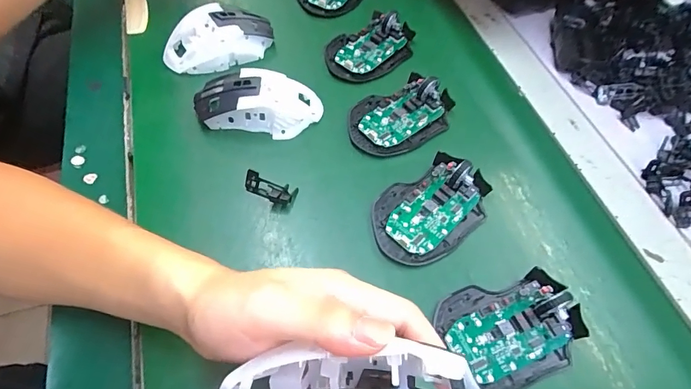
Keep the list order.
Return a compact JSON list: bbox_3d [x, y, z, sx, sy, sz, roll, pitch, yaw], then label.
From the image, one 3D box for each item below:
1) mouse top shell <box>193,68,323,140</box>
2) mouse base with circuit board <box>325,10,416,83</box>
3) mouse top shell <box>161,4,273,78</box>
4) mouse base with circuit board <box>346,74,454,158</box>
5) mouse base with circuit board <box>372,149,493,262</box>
[{"bbox_3d":[-0.081,-0.087,0.381,0.113,0.036,0.055,0,57,-5],"label":"mouse top shell"},{"bbox_3d":[0.027,-0.166,0.447,0.077,0.026,0.104,32,60,16],"label":"mouse base with circuit board"},{"bbox_3d":[-0.131,-0.163,0.428,0.116,0.039,0.063,-34,66,-23],"label":"mouse top shell"},{"bbox_3d":[0.055,-0.081,0.394,0.109,0.024,0.070,-28,63,-20],"label":"mouse base with circuit board"},{"bbox_3d":[0.073,0.008,0.339,0.110,0.025,0.070,-32,65,-22],"label":"mouse base with circuit board"}]

